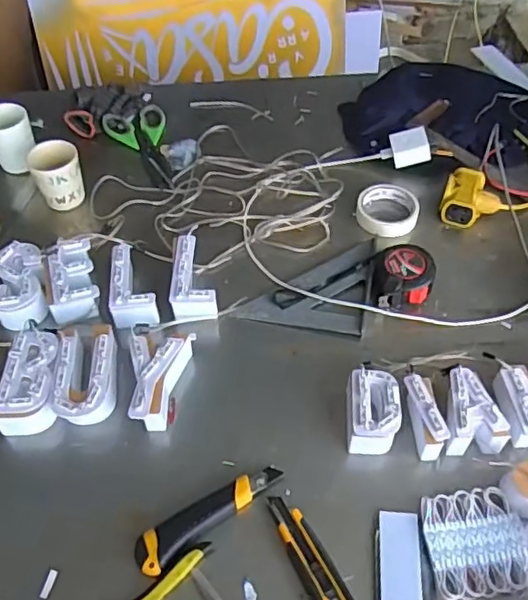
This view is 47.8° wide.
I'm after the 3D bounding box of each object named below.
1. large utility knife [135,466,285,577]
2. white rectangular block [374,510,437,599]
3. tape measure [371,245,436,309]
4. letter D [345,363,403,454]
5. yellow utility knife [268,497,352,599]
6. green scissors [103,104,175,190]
[{"bbox_3d":[-0.057,0.219,0.618,0.166,0.018,0.038,-32,59,-22],"label":"large utility knife"},{"bbox_3d":[0.137,0.278,0.575,0.056,0.007,0.141,2,52,3],"label":"white rectangular block"},{"bbox_3d":[0.187,-0.031,0.802,0.079,0.035,0.093,10,53,9],"label":"tape measure"},{"bbox_3d":[0.121,0.127,0.677,0.060,0.054,0.088,3,52,3],"label":"letter D"},{"bbox_3d":[0.049,0.262,0.582,0.038,0.018,0.152,-20,55,-14],"label":"yellow utility knife"},{"bbox_3d":[-0.191,-0.265,1.018,0.105,0.010,0.225,-25,56,-17],"label":"green scissors"}]

